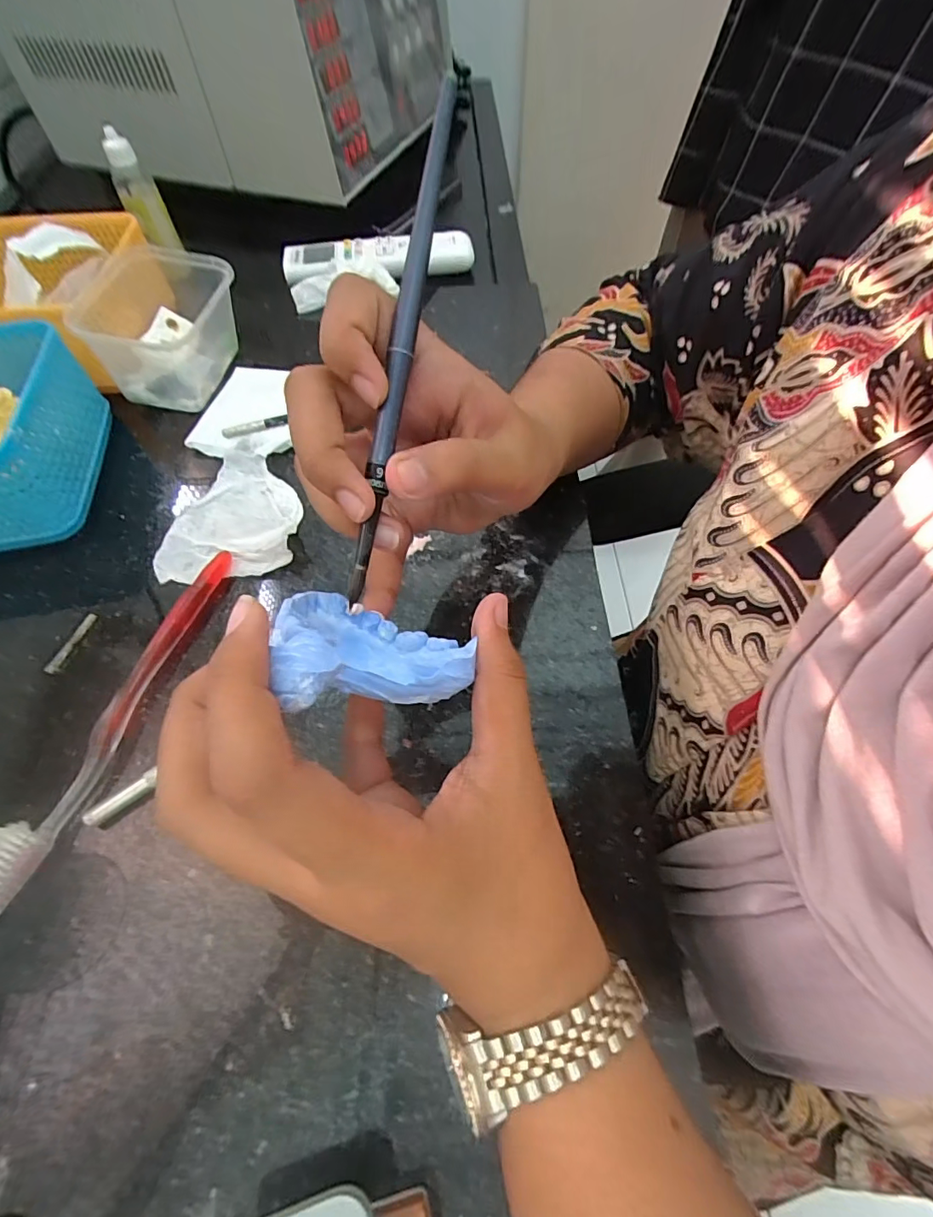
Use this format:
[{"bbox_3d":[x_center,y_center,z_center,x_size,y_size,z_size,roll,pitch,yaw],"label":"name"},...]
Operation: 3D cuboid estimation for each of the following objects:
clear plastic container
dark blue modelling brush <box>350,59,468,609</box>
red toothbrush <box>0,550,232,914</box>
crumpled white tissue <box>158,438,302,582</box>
[{"bbox_3d":[-0.216,-0.207,0.370,0.078,0.065,0.116,9,59,8],"label":"clear plastic container"},{"bbox_3d":[-0.021,-0.080,0.163,0.008,0.008,0.161,15,100,12],"label":"dark blue modelling brush"},{"bbox_3d":[-0.168,0.048,0.248,0.019,0.009,0.187,15,60,12],"label":"red toothbrush"},{"bbox_3d":[-0.146,-0.067,0.313,0.083,0.012,0.111,-12,58,-5],"label":"crumpled white tissue"}]

